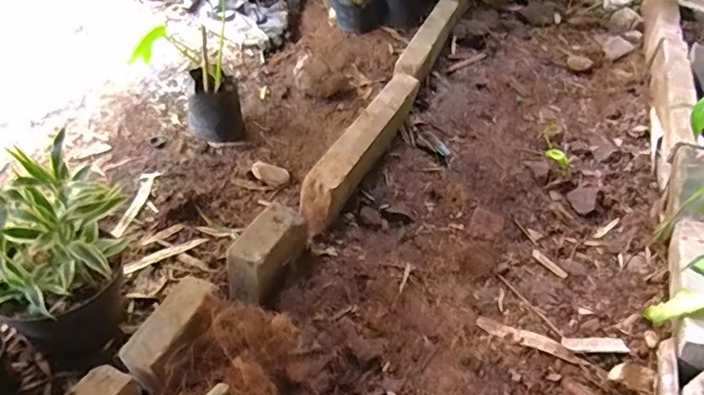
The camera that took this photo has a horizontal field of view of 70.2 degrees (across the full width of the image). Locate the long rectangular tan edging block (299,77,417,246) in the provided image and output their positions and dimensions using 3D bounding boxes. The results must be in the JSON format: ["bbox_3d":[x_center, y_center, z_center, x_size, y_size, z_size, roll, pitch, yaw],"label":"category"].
[{"bbox_3d":[0.035,-0.128,1.317,0.095,0.153,0.574,22,47,18],"label":"long rectangular tan edging block"}]

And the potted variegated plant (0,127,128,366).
[{"bbox_3d":[-0.485,0.113,0.830,0.180,0.351,0.208,34,51,28],"label":"potted variegated plant"}]

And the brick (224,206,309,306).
[{"bbox_3d":[-0.174,0.120,1.024,0.085,0.141,0.206,22,47,18],"label":"brick"}]

